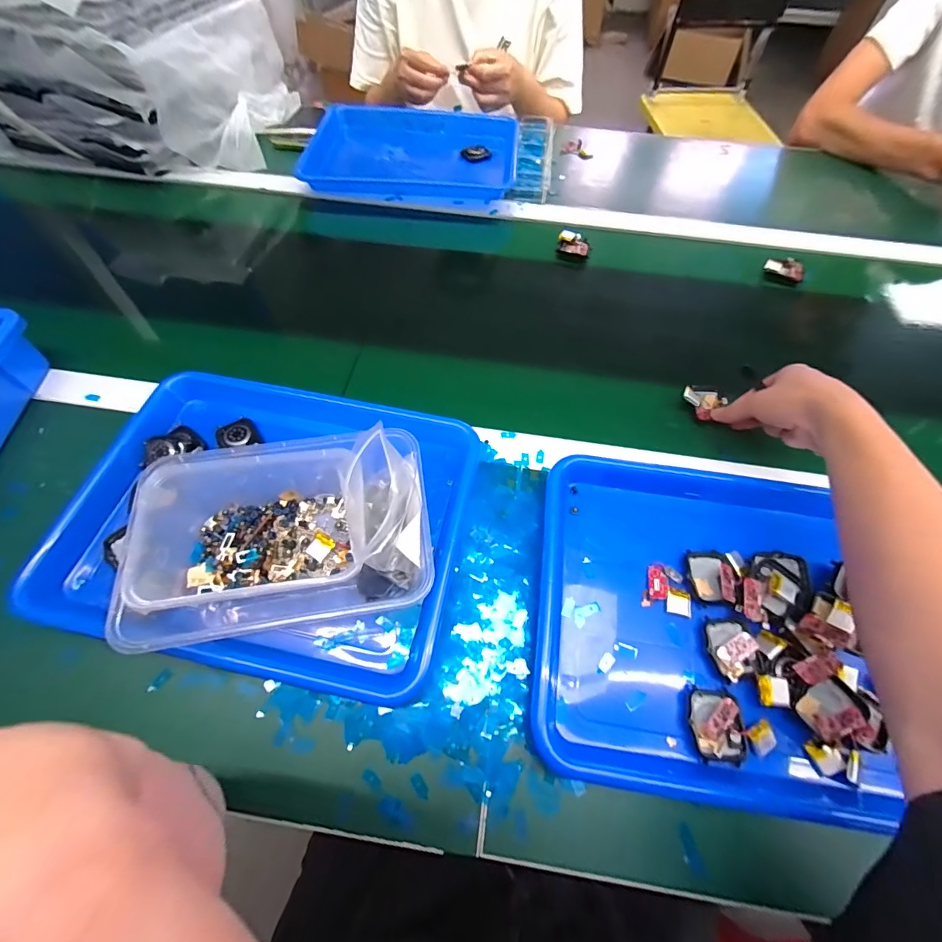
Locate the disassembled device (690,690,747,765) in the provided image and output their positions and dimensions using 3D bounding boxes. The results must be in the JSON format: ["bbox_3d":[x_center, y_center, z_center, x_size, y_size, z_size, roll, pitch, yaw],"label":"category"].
[{"bbox_3d":[0.177,0.184,0.299,0.036,0.013,0.043,7,62,2],"label":"disassembled device"}]

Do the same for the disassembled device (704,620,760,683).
[{"bbox_3d":[0.205,0.141,0.326,0.033,0.012,0.043,5,61,1],"label":"disassembled device"}]

